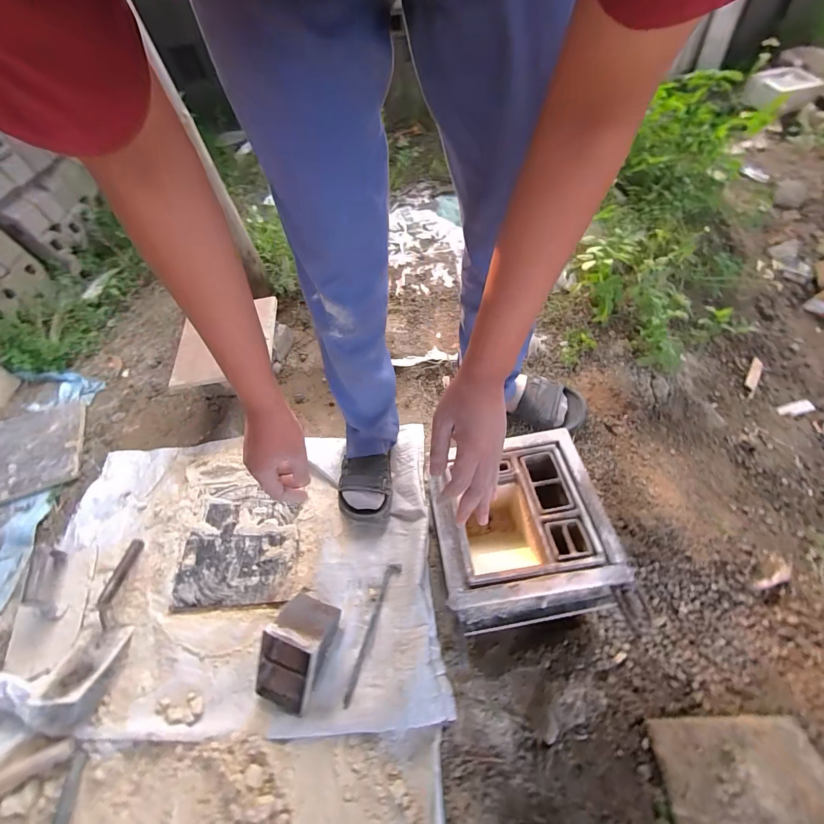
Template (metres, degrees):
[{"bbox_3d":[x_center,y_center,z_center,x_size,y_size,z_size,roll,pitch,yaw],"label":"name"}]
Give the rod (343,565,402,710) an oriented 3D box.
[{"bbox_3d":[-0.073,0.392,0.684,0.023,0.012,0.232,14,61,17],"label":"rod"}]

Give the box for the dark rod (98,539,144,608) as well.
[{"bbox_3d":[-0.596,0.329,0.782,0.022,0.024,0.140,-5,39,1],"label":"dark rod"}]

